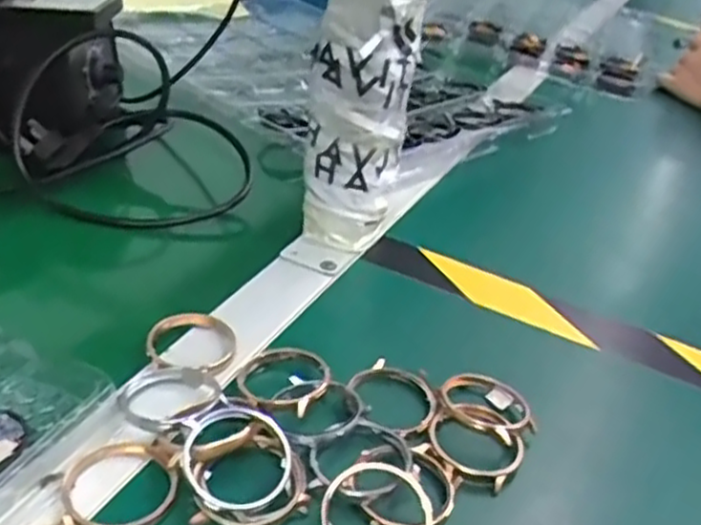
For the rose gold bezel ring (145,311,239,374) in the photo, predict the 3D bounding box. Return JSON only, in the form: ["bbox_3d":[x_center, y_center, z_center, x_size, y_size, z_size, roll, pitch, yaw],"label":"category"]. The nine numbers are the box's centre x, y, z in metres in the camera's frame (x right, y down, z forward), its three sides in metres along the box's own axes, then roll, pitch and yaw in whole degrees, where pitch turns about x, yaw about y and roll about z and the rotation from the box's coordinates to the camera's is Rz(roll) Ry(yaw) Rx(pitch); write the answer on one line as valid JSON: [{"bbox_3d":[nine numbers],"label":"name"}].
[{"bbox_3d":[-0.082,0.041,0.389,0.046,0.009,0.038,0,33,-11],"label":"rose gold bezel ring"}]

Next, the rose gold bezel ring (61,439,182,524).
[{"bbox_3d":[-0.094,0.095,0.307,0.046,0.009,0.045,5,32,-3],"label":"rose gold bezel ring"}]

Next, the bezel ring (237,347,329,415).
[{"bbox_3d":[-0.033,0.058,0.373,0.045,0.012,0.044,5,32,-3],"label":"bezel ring"}]

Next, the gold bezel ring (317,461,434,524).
[{"bbox_3d":[0.012,0.106,0.307,0.047,0.007,0.048,6,51,-8],"label":"gold bezel ring"}]

